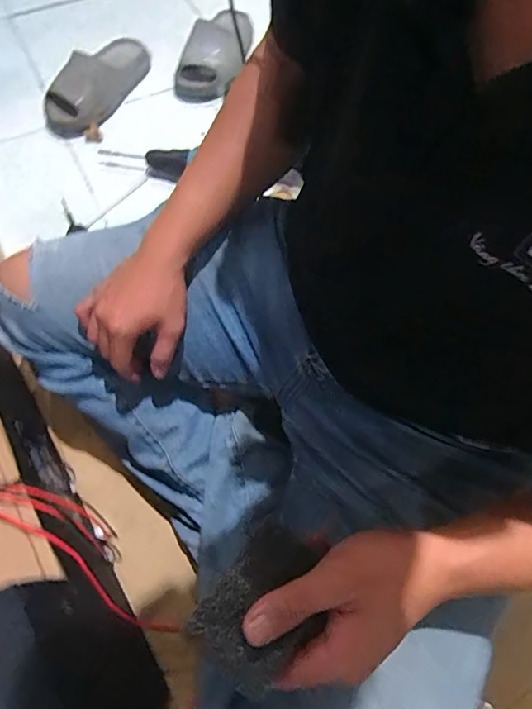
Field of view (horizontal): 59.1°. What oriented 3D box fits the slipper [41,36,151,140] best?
[{"bbox_3d":[-0.351,-0.571,0.976,0.124,0.069,0.297,19,66,8],"label":"slipper"}]

